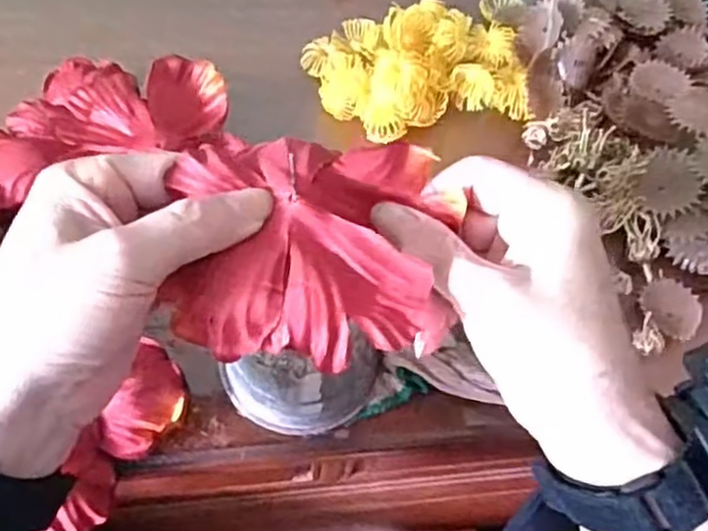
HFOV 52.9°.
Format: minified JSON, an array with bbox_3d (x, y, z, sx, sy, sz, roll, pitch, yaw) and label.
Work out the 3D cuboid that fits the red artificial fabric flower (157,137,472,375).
[{"bbox_3d":[-0.015,-0.007,0.271,0.103,0.029,0.089,8,63,1],"label":"red artificial fabric flower"}]

